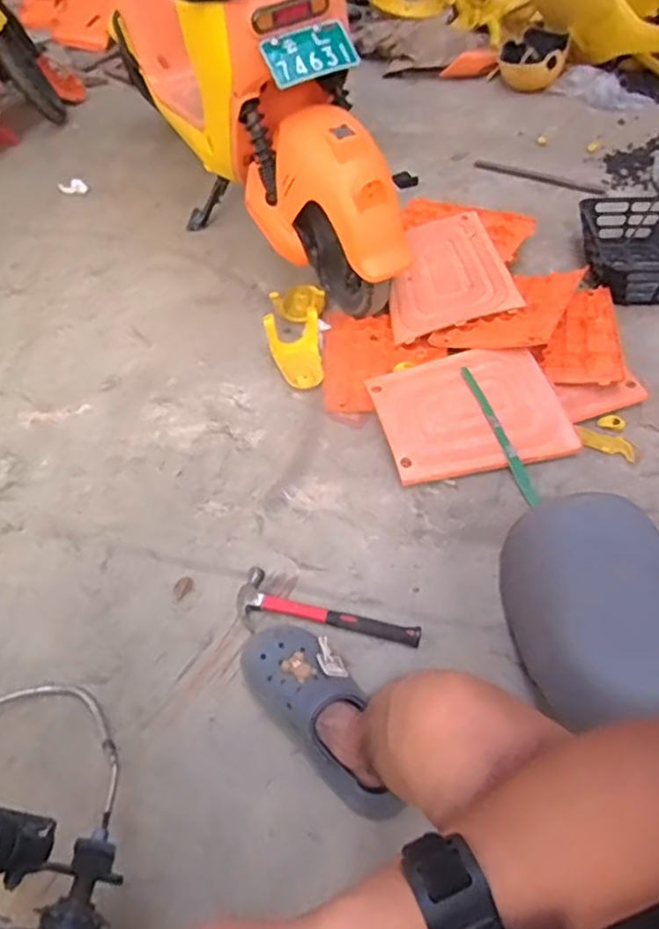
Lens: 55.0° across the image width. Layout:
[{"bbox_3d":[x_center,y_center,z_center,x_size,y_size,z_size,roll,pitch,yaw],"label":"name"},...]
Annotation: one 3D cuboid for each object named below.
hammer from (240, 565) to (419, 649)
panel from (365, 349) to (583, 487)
[{"bbox_3d":[-0.005,0.225,0.932,0.273,0.022,0.087,13,52,11],"label":"hammer"},{"bbox_3d":[0.255,-0.098,1.139,0.321,0.026,0.246,-15,64,-6],"label":"panel"}]

